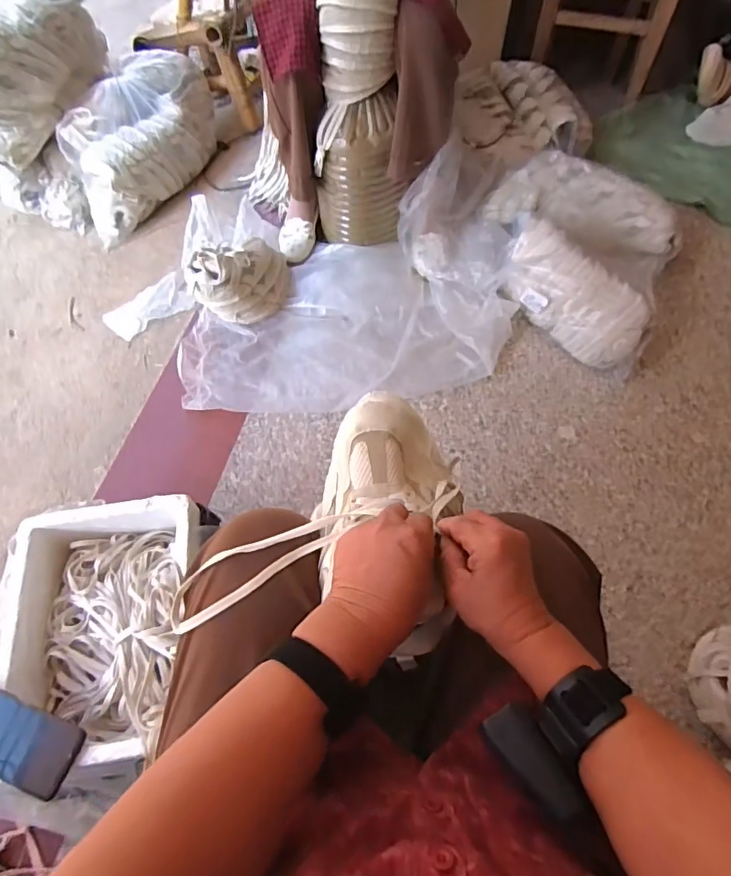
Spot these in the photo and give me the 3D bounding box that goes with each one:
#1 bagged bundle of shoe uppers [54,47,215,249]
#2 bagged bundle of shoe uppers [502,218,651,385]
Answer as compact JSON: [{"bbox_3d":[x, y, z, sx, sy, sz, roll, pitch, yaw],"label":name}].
[{"bbox_3d":[-0.594,-0.785,1.367,0.200,0.248,0.482,27,65,15],"label":"bagged bundle of shoe uppers"},{"bbox_3d":[0.415,-0.293,1.073,0.139,0.150,0.378,-33,66,-16],"label":"bagged bundle of shoe uppers"}]

